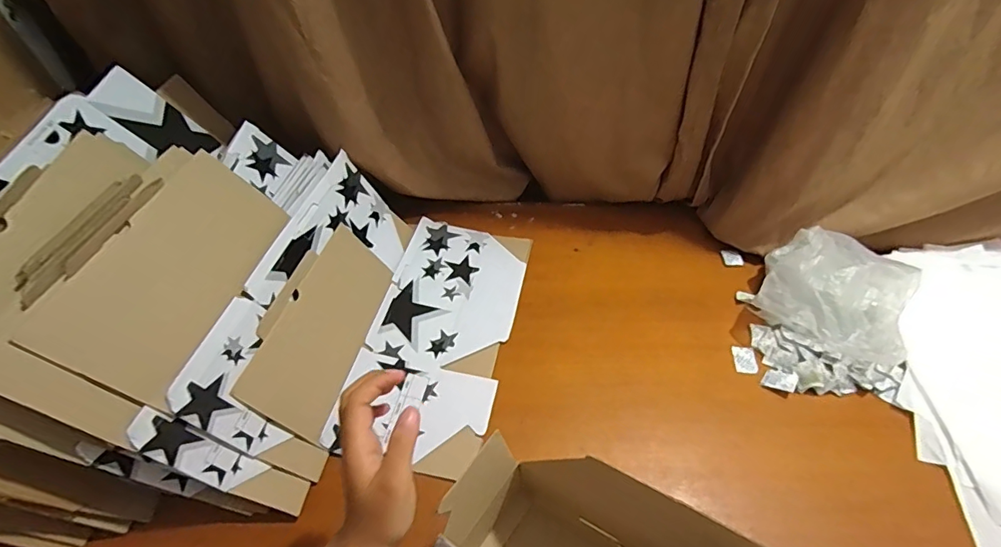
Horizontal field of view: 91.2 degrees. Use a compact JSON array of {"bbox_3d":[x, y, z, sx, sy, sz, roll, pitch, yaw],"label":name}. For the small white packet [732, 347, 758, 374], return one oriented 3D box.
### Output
[{"bbox_3d":[0.347,0.122,0.695,0.031,0.004,0.044,5,47,5],"label":"small white packet"}]

